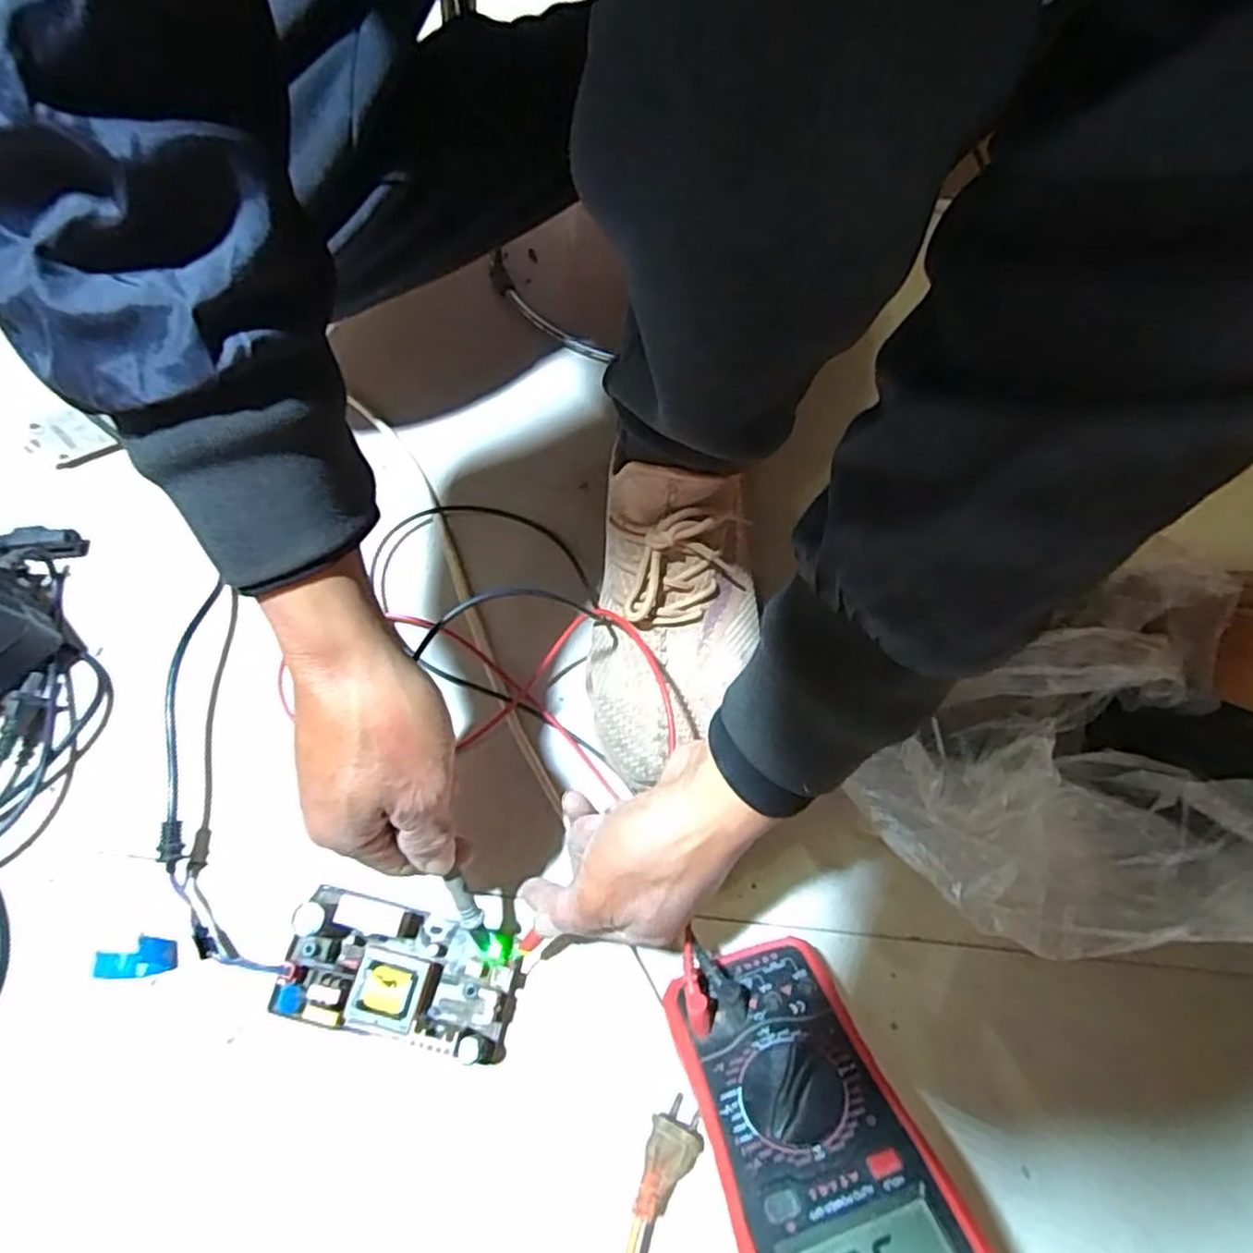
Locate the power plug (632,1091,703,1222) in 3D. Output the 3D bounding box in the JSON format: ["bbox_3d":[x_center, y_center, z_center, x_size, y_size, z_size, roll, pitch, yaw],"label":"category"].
[{"bbox_3d":[0.021,0.268,0.365,0.026,0.011,0.053,27,51,12],"label":"power plug"}]

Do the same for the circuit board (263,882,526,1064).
[{"bbox_3d":[-0.125,0.191,0.398,0.125,0.033,0.065,12,67,6],"label":"circuit board"}]

